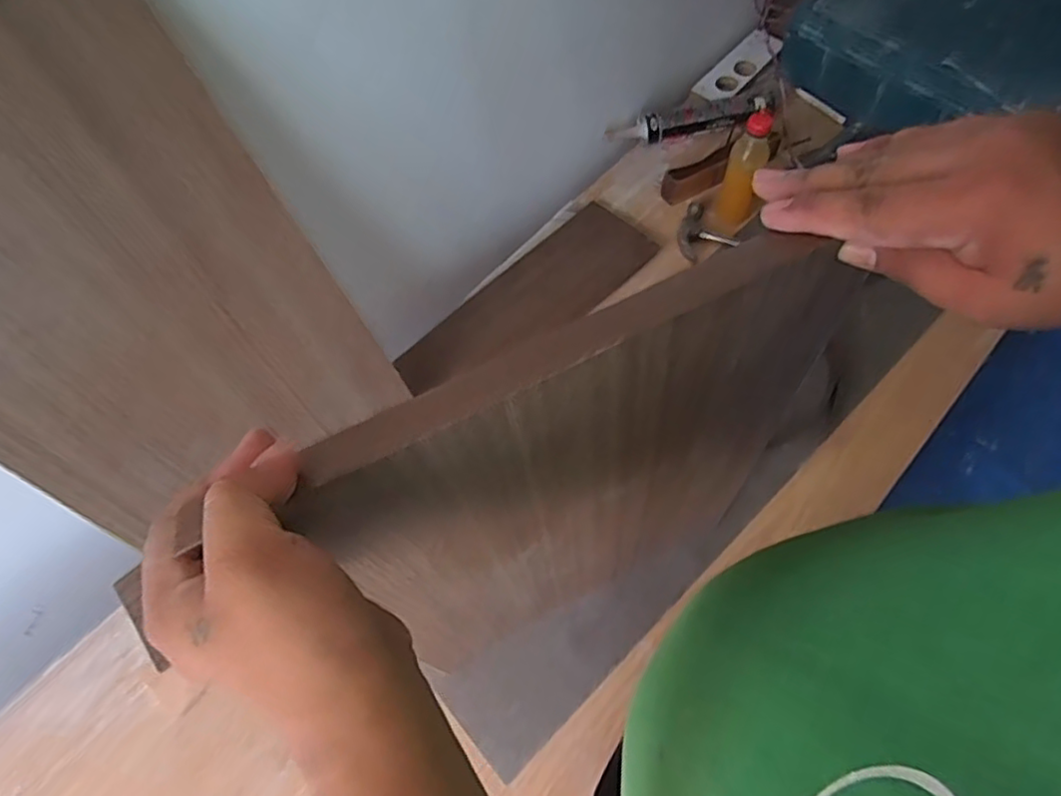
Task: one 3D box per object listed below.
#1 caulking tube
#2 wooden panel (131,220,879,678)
[{"bbox_3d":[0.256,-0.455,1.041,0.267,0.043,0.044,-9,63,0],"label":"caulking tube"},{"bbox_3d":[0.044,0.086,0.484,0.353,0.542,0.022,-30,64,-1],"label":"wooden panel"}]

